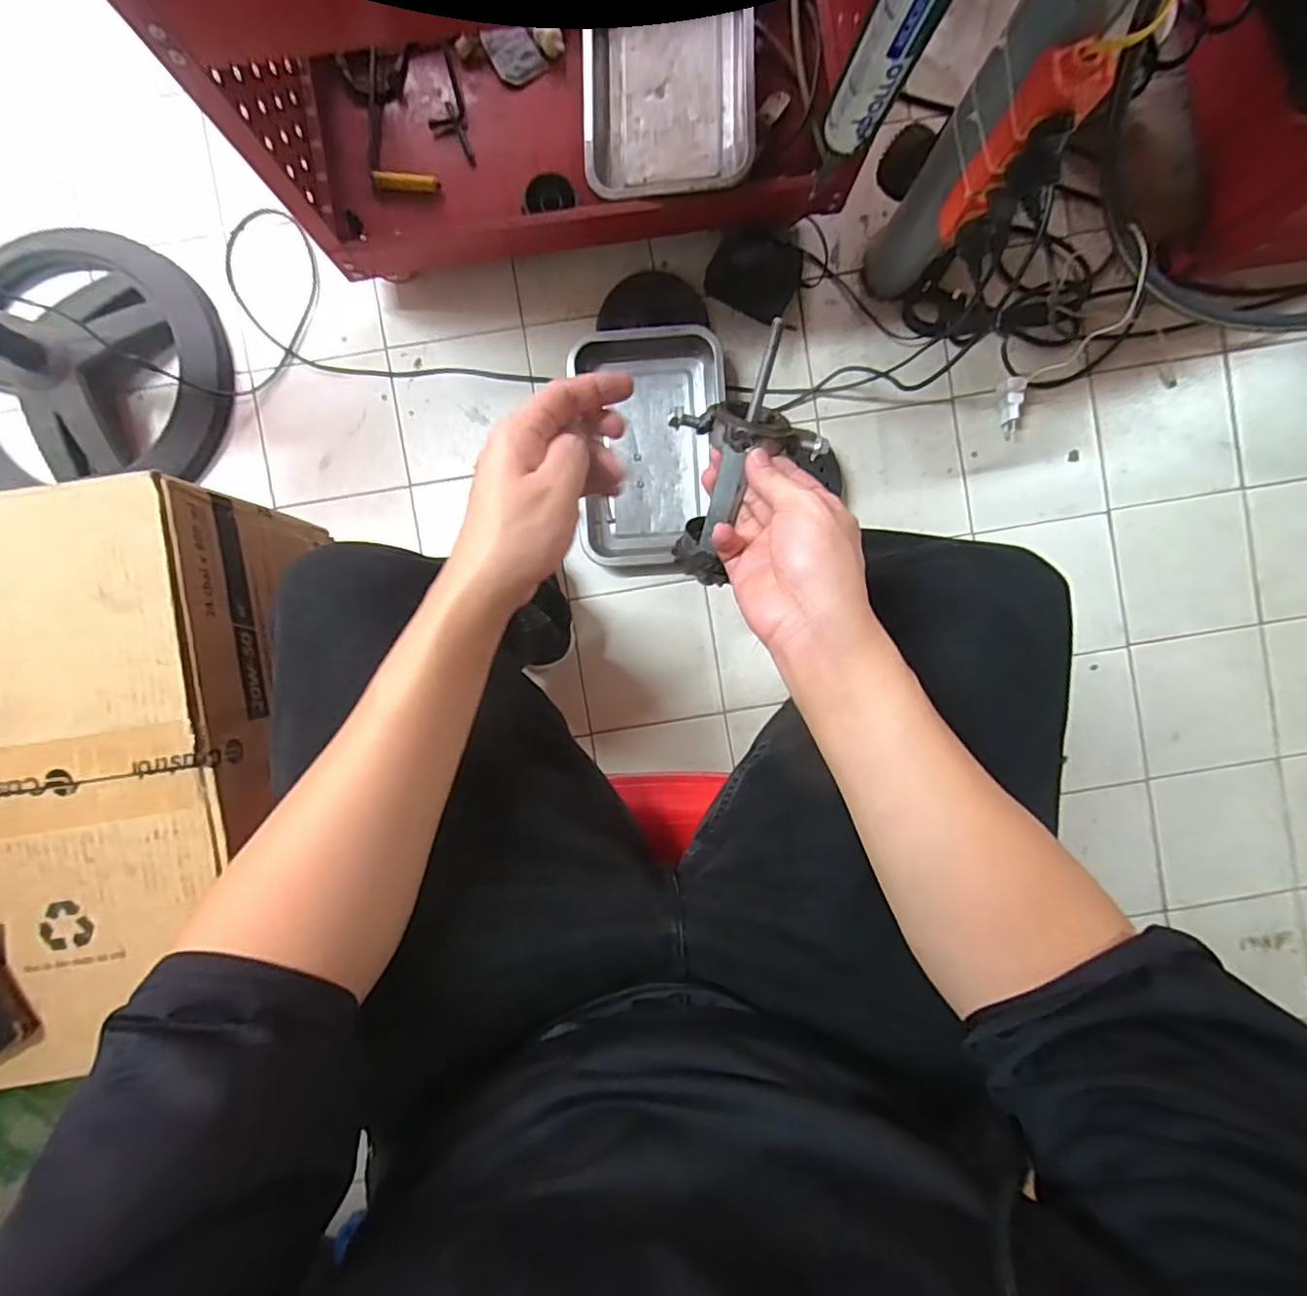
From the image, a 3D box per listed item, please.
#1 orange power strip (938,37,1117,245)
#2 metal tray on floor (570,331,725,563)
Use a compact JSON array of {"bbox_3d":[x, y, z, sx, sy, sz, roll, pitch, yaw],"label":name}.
[{"bbox_3d":[0.348,-0.479,0.571,0.058,0.189,0.047,-14,92,1],"label":"orange power strip"},{"bbox_3d":[-0.003,-0.278,0.829,0.200,0.063,0.308,-4,92,0],"label":"metal tray on floor"}]

